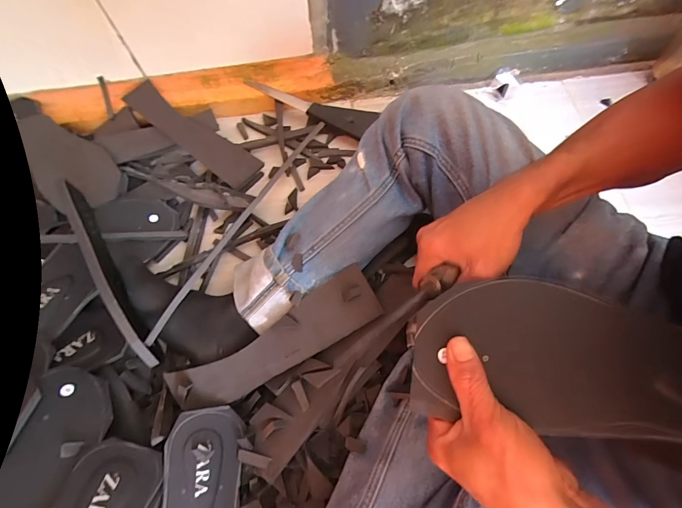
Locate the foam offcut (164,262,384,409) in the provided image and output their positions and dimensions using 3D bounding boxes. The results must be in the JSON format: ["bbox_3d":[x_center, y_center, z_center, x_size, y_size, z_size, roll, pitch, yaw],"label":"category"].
[{"bbox_3d":[-0.072,0.103,0.421,0.249,0.015,0.070,-31,78,-8],"label":"foam offcut"}]

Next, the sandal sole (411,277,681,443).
[{"bbox_3d":[0.168,0.076,0.241,0.228,0.018,0.098,9,65,13],"label":"sandal sole"}]

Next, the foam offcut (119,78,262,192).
[{"bbox_3d":[-0.247,-0.202,0.594,0.257,0.017,0.063,35,71,5],"label":"foam offcut"}]

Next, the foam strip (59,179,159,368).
[{"bbox_3d":[-0.287,0.014,0.434,0.020,0.080,0.253,-29,66,-10],"label":"foam strip"}]

